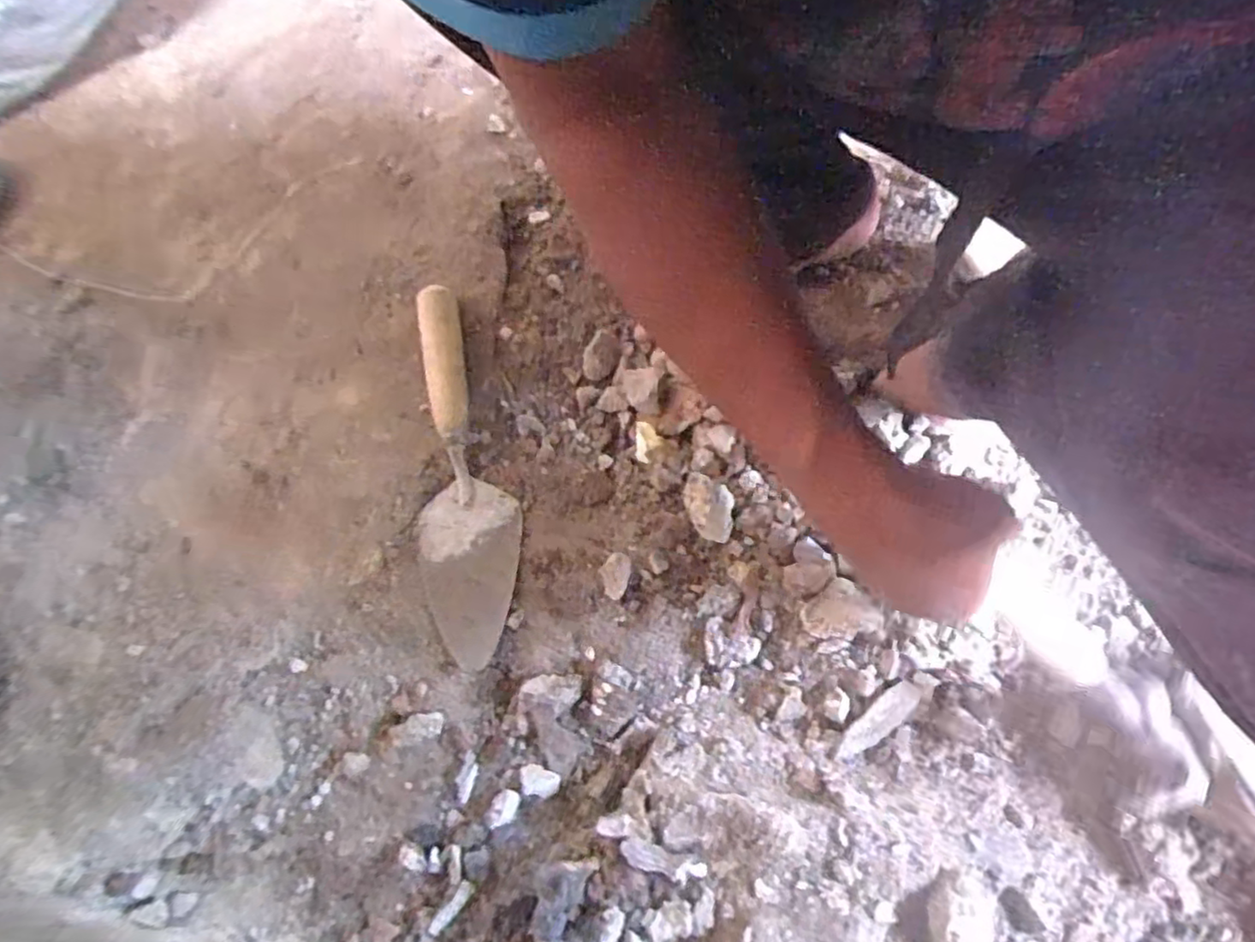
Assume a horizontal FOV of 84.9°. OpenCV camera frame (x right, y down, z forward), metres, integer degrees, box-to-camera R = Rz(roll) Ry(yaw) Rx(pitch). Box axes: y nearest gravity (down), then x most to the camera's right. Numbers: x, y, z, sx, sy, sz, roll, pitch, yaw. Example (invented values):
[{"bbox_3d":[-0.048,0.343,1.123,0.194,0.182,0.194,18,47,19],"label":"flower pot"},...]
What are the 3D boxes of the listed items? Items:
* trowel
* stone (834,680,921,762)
[{"bbox_3d":[-0.140,-0.003,0.566,0.079,0.045,0.310,-8,82,0],"label":"trowel"},{"bbox_3d":[0.173,0.173,0.475,0.078,0.006,0.028,-37,113,-16],"label":"stone"}]

